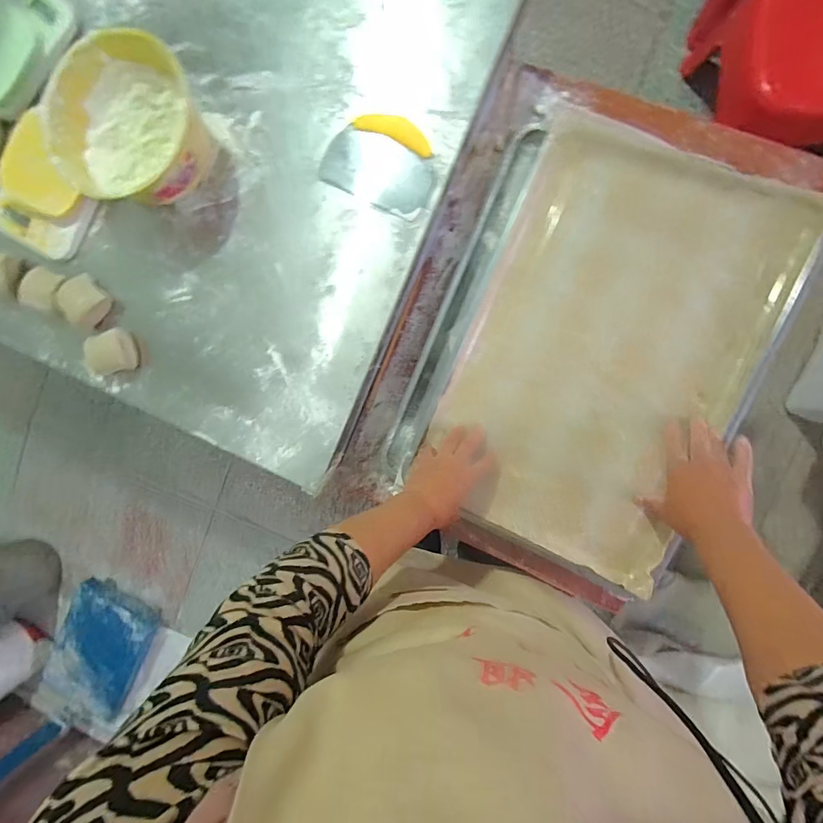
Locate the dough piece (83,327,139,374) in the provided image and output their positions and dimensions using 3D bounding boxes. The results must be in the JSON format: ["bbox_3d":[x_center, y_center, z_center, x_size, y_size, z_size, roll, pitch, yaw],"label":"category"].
[{"bbox_3d":[-0.448,-0.088,0.634,0.075,0.033,0.057,-9,90,9],"label":"dough piece"}]

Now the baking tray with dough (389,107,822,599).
[{"bbox_3d":[0.249,-0.081,0.624,0.425,0.064,0.607,23,95,7],"label":"baking tray with dough"}]

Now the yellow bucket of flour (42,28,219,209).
[{"bbox_3d":[-0.374,-0.384,0.580,0.178,0.092,0.189,0,92,9],"label":"yellow bucket of flour"}]

